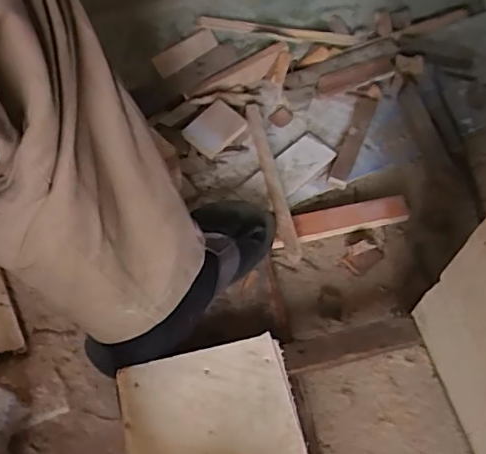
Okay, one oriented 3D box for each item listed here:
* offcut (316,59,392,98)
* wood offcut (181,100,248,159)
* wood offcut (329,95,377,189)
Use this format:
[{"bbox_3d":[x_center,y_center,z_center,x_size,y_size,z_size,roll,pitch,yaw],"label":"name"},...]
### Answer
[{"bbox_3d":[0.183,-0.244,0.909,0.141,0.015,0.039,-19,59,-14],"label":"offcut"},{"bbox_3d":[-0.042,-0.141,0.799,0.062,0.013,0.078,40,74,10],"label":"wood offcut"},{"bbox_3d":[0.164,-0.132,0.828,0.029,0.012,0.178,19,58,10],"label":"wood offcut"}]

